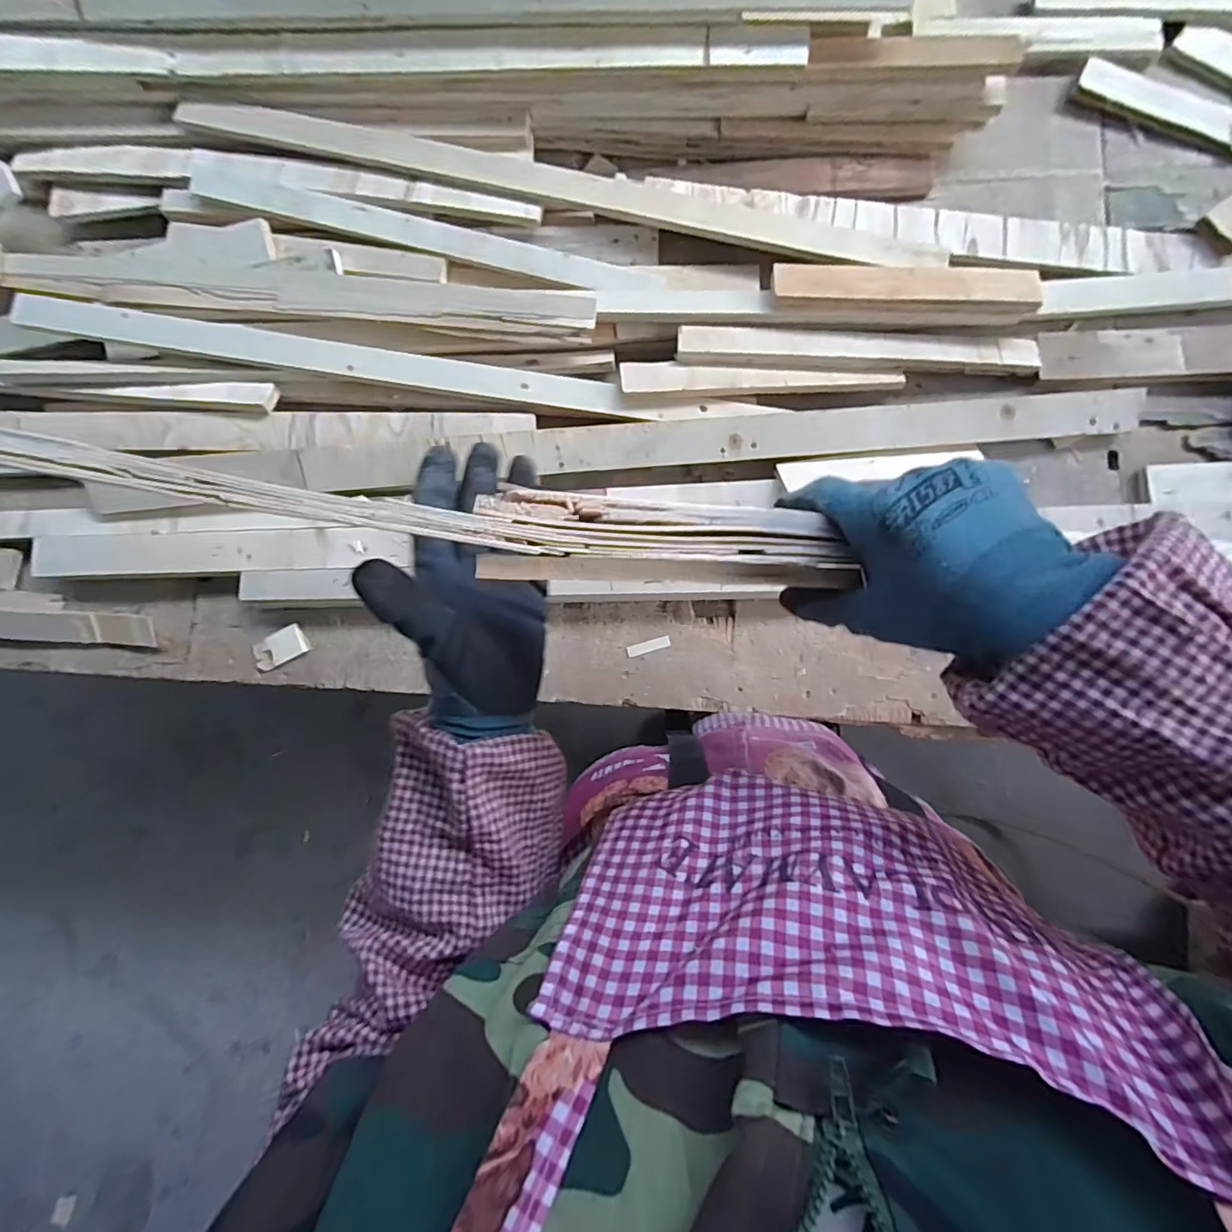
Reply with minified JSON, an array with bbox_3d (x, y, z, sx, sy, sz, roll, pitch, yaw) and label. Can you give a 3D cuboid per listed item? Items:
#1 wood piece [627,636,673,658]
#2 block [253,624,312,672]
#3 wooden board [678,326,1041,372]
[{"bbox_3d":[0.040,0.037,0.663,0.052,0.004,0.014,-16,81,3],"label":"wood piece"},{"bbox_3d":[-0.410,0.039,0.679,0.074,0.007,0.037,-26,96,9],"label":"block"},{"bbox_3d":[0.284,-0.316,0.652,0.415,0.024,0.038,3,82,6],"label":"wooden board"}]

